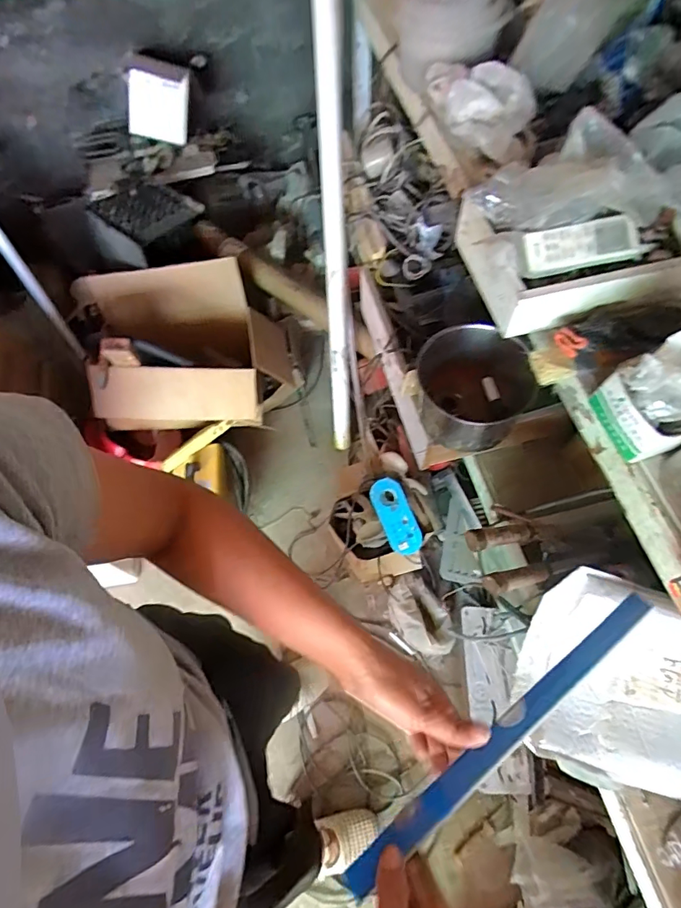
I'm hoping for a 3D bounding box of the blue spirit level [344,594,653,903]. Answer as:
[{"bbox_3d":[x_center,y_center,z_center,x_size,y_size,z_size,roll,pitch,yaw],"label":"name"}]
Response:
[{"bbox_3d":[0.152,0.233,0.402,0.351,0.010,0.024,-31,44,-20],"label":"blue spirit level"}]

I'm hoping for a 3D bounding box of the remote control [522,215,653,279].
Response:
[{"bbox_3d":[0.275,-0.236,0.533,0.137,0.022,0.049,-9,99,4],"label":"remote control"}]

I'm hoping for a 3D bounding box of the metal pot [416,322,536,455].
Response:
[{"bbox_3d":[0.237,-0.108,0.825,0.181,0.130,0.189,-1,63,2],"label":"metal pot"}]

